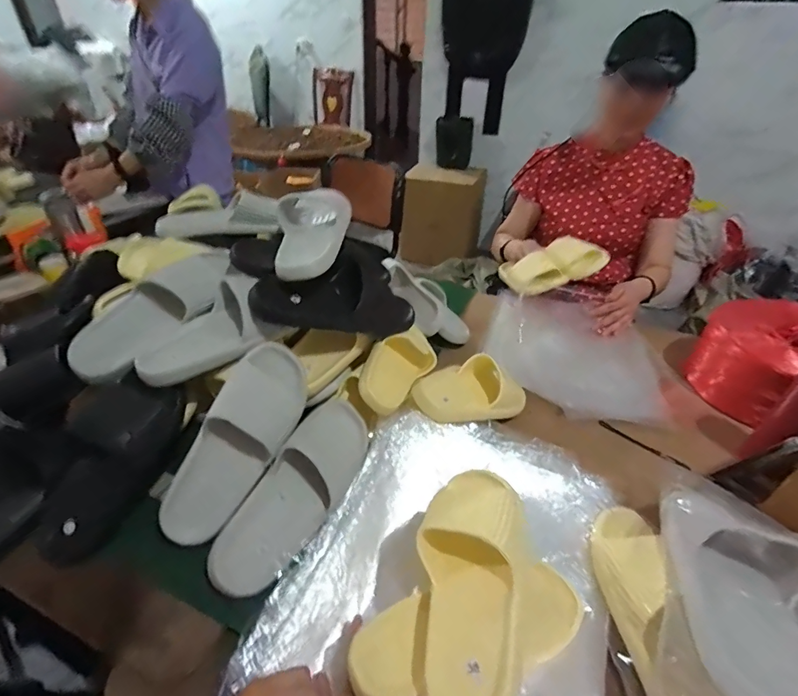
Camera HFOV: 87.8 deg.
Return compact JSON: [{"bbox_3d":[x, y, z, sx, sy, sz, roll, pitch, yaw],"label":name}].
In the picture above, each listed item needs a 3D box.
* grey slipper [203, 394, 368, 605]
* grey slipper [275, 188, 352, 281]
[{"bbox_3d":[-0.136,0.184,0.551,0.094,0.087,0.274,22,58,25],"label":"grey slipper"},{"bbox_3d":[-0.144,-0.209,0.714,0.119,0.063,0.267,-3,37,-6],"label":"grey slipper"}]

